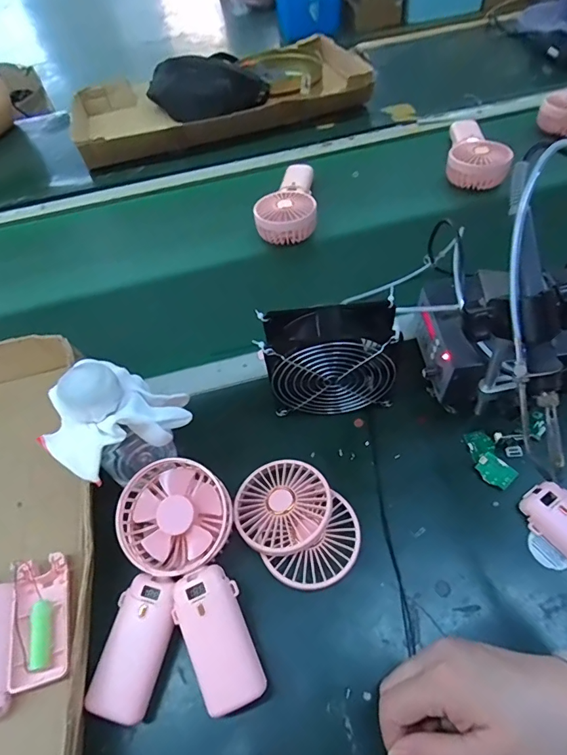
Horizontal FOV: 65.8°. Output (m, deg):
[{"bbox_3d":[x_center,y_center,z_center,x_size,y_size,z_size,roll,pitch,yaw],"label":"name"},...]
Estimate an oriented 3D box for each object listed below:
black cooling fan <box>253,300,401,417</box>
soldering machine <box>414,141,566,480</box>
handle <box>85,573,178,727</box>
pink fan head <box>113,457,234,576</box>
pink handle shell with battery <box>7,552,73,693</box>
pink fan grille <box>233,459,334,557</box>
[{"bbox_3d":[0.045,-0.011,0.424,0.121,0.115,0.057,-8,53,0],"label":"black cooling fan"},{"bbox_3d":[0.223,-0.067,0.377,0.244,0.230,0.182,-36,59,-20],"label":"soldering machine"},{"bbox_3d":[-0.113,0.206,0.337,0.045,0.021,0.094,8,55,11],"label":"handle"},{"bbox_3d":[-0.092,0.117,0.374,0.091,0.042,0.090,-14,76,-6],"label":"pink fan head"},{"bbox_3d":[-0.196,0.195,0.357,0.046,0.010,0.094,-16,54,-6],"label":"pink handle shell with battery"},{"bbox_3d":[-0.001,0.115,0.396,0.085,0.017,0.085,-3,54,4],"label":"pink fan grille"}]

